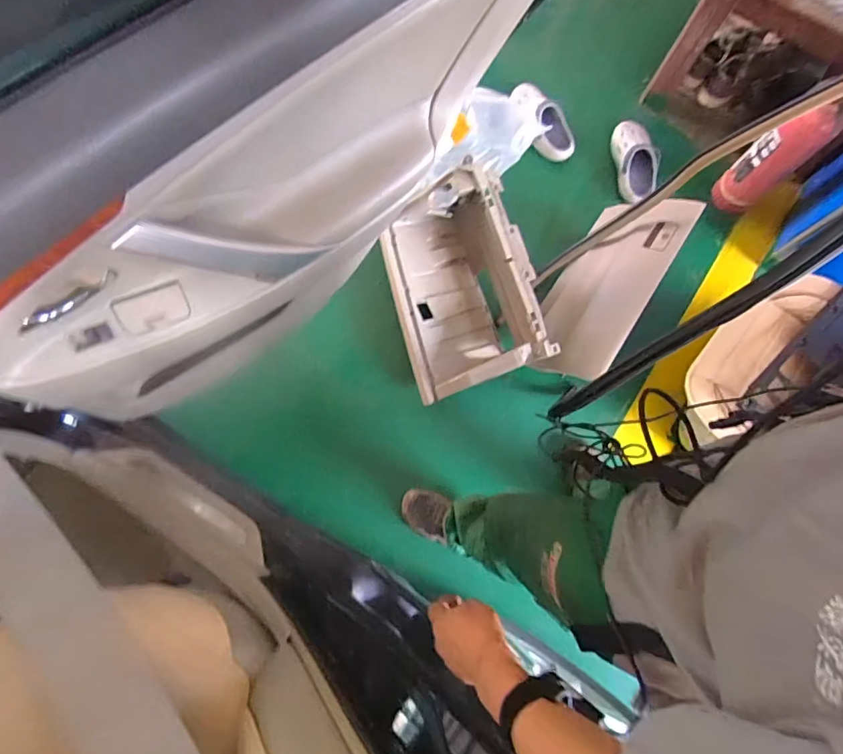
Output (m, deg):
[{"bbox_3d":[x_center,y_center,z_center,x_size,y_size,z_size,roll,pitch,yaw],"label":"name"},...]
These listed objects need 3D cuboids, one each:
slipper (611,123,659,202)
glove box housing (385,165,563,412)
[{"bbox_3d":[0.667,-0.668,1.560,0.110,0.084,0.266,-8,78,-2],"label":"slipper"},{"bbox_3d":[0.100,-0.248,1.368,0.359,0.204,0.547,-16,79,-4],"label":"glove box housing"}]

